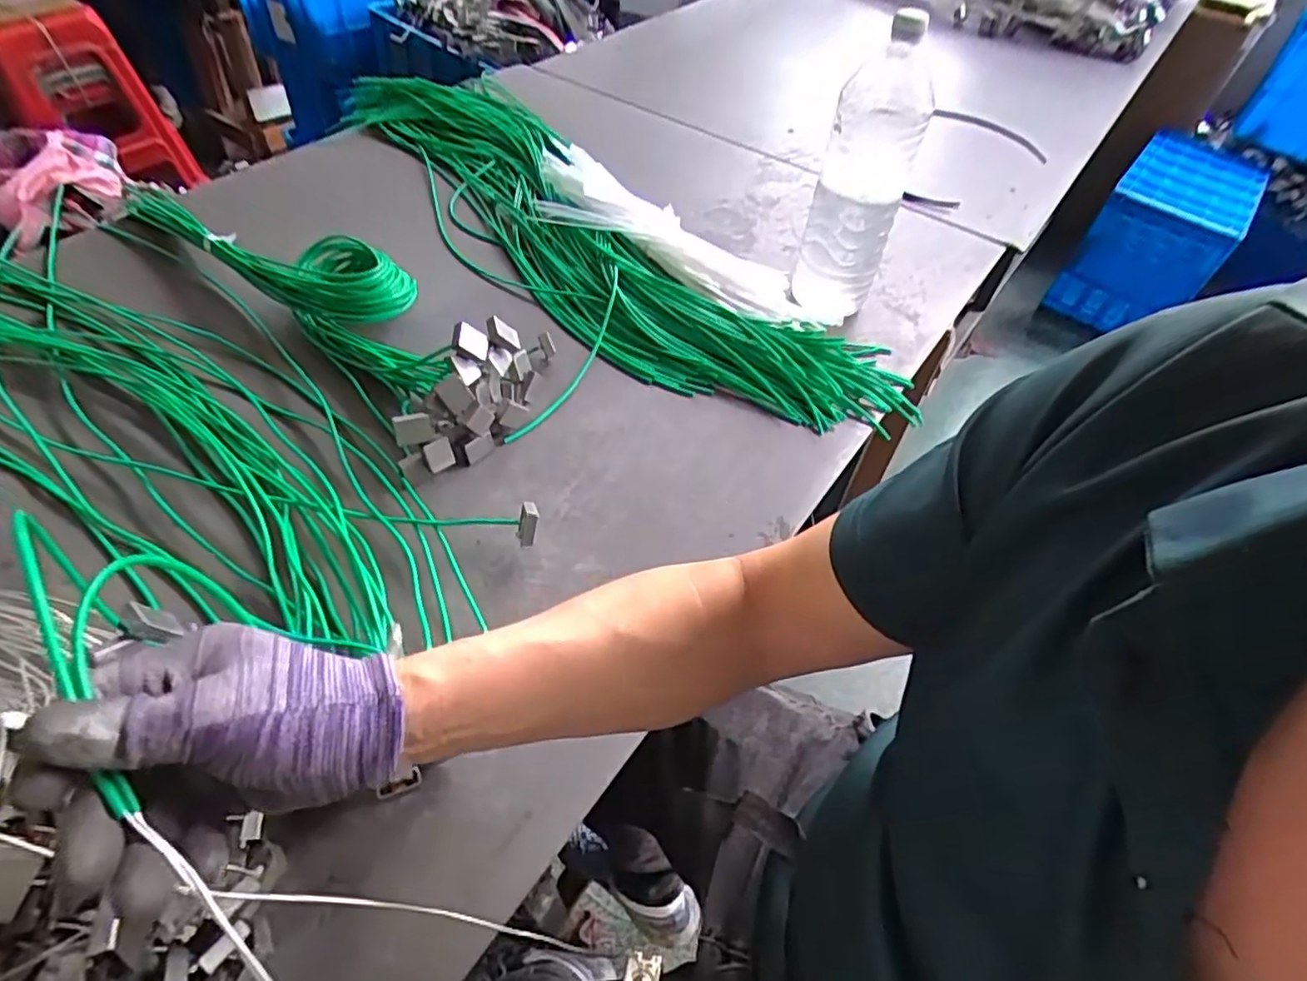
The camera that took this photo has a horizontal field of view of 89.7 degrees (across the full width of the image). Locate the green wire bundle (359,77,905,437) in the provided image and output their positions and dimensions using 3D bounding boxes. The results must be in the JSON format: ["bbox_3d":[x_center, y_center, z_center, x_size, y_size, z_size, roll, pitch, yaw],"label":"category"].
[{"bbox_3d":[-0.119,-0.368,0.917,0.272,0.042,1.014,-35,61,-27],"label":"green wire bundle"}]

